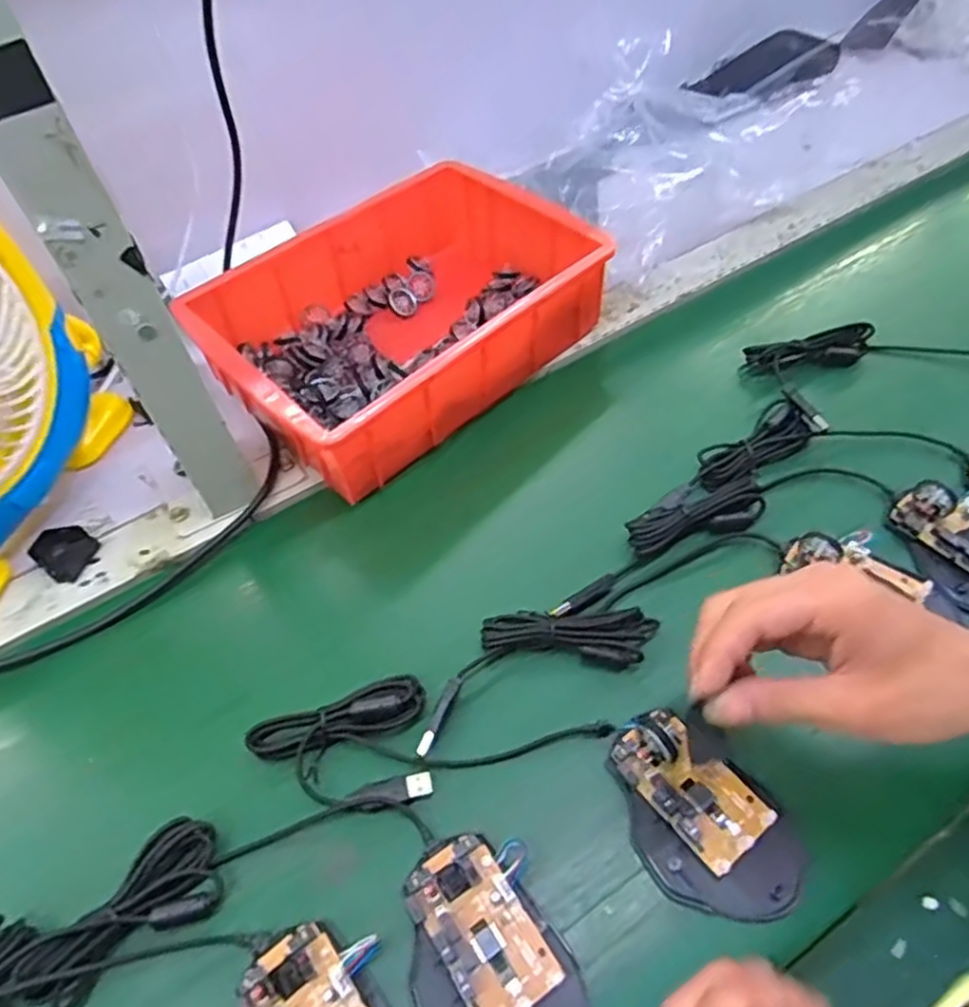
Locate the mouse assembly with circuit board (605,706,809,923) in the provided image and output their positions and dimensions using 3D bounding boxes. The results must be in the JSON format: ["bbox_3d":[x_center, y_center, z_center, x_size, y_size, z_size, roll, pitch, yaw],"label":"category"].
[{"bbox_3d":[0.110,0.154,0.363,0.071,0.033,0.104,-26,54,-14],"label":"mouse assembly with circuit board"}]

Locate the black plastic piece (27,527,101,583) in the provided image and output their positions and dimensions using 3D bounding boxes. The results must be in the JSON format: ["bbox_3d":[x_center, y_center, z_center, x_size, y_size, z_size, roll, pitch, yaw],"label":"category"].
[{"bbox_3d":[-0.294,0.032,0.503,0.031,0.019,0.037,35,62,28],"label":"black plastic piece"}]

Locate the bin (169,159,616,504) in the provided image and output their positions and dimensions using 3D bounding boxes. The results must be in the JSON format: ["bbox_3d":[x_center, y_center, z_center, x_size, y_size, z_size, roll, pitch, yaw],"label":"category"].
[{"bbox_3d":[-0.067,-0.153,0.583,0.201,0.089,0.292,38,64,26],"label":"bin"}]

